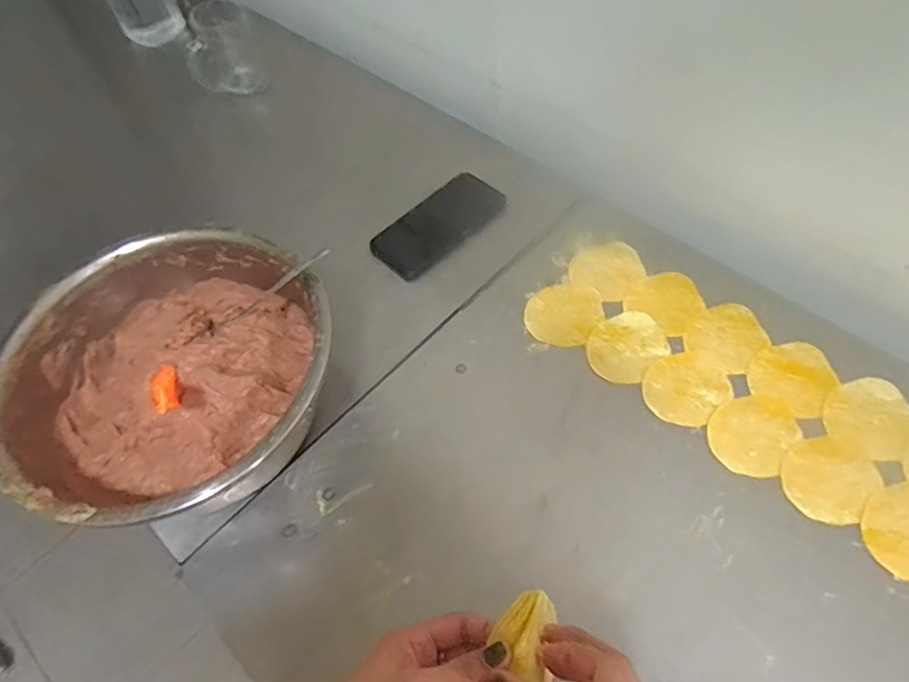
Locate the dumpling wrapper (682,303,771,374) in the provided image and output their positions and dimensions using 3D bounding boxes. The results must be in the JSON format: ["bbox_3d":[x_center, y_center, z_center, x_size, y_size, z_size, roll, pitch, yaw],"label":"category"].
[{"bbox_3d":[0.282,-0.005,0.617,0.079,0.005,0.070,-39,62,-20],"label":"dumpling wrapper"}]

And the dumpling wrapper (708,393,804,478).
[{"bbox_3d":[0.279,0.085,0.558,0.069,0.004,0.088,34,65,24],"label":"dumpling wrapper"}]

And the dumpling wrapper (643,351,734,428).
[{"bbox_3d":[0.228,0.044,0.589,0.083,0.004,0.072,-40,62,-20],"label":"dumpling wrapper"}]

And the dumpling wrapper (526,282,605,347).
[{"bbox_3d":[0.119,-0.029,0.642,0.081,0.004,0.075,-2,62,3],"label":"dumpling wrapper"}]

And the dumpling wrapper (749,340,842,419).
[{"bbox_3d":[0.334,0.033,0.589,0.073,0.006,0.079,36,66,25],"label":"dumpling wrapper"}]

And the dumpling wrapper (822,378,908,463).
[{"bbox_3d":[0.389,0.071,0.557,0.073,0.005,0.079,35,70,24],"label":"dumpling wrapper"}]

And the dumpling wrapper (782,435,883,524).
[{"bbox_3d":[0.331,0.122,0.530,0.069,0.004,0.083,38,67,26],"label":"dumpling wrapper"}]

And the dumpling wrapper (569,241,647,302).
[{"bbox_3d":[0.171,-0.081,0.667,0.074,0.004,0.075,-1,63,1],"label":"dumpling wrapper"}]

